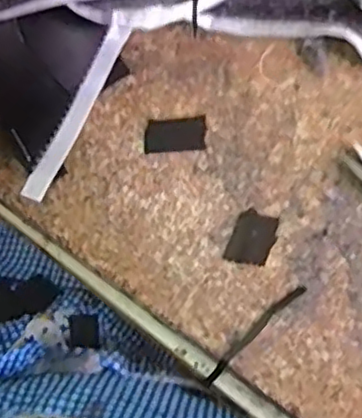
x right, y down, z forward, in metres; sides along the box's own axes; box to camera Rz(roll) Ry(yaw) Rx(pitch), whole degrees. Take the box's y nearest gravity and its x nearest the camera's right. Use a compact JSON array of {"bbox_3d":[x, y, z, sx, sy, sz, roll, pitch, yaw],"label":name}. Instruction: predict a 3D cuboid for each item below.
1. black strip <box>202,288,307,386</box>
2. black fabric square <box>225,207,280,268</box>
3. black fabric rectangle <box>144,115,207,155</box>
[{"bbox_3d":[0.049,0.087,0.446,0.096,0.027,0.008,-45,78,-1],"label":"black strip"},{"bbox_3d":[0.051,0.021,0.460,0.030,0.004,0.040,21,73,6],"label":"black fabric square"},{"bbox_3d":[-0.004,-0.057,0.487,0.047,0.004,0.029,-4,72,-2],"label":"black fabric rectangle"}]

